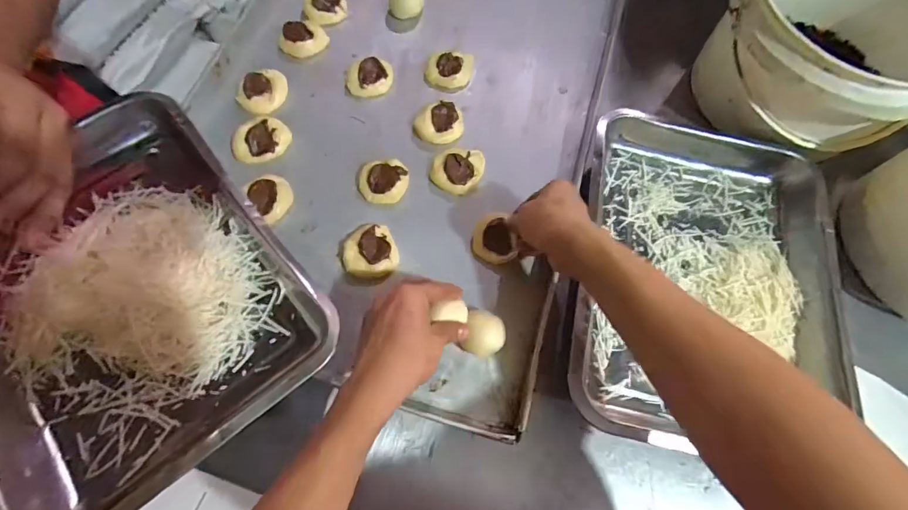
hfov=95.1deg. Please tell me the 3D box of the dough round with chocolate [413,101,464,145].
[{"bbox_3d":[-0.015,-0.153,0.487,0.051,0.022,0.051,1,69,-2],"label":"dough round with chocolate"}]

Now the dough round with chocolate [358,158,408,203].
[{"bbox_3d":[-0.077,-0.082,0.458,0.053,0.028,0.044,-18,70,-9],"label":"dough round with chocolate"}]

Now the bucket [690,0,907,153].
[{"bbox_3d":[0.418,-0.234,0.474,0.232,0.139,0.227,1,69,-2],"label":"bucket"}]

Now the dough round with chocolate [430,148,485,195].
[{"bbox_3d":[0.004,-0.095,0.465,0.056,0.021,0.053,1,69,-2],"label":"dough round with chocolate"}]

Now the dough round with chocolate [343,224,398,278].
[{"bbox_3d":[-0.085,-0.003,0.429,0.052,0.026,0.052,1,69,-2],"label":"dough round with chocolate"}]

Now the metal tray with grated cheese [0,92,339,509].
[{"bbox_3d":[-0.286,0.018,0.365,0.274,0.048,0.351,-38,75,-15],"label":"metal tray with grated cheese"}]

